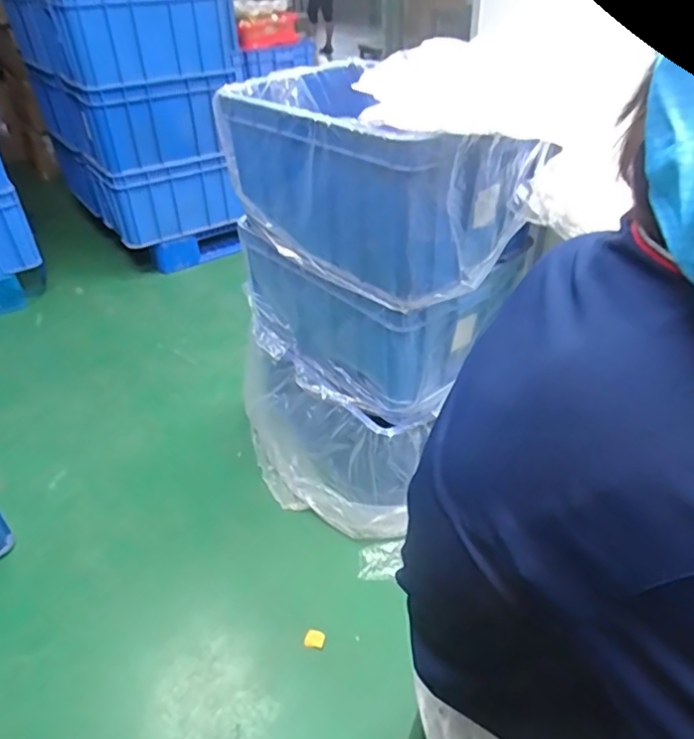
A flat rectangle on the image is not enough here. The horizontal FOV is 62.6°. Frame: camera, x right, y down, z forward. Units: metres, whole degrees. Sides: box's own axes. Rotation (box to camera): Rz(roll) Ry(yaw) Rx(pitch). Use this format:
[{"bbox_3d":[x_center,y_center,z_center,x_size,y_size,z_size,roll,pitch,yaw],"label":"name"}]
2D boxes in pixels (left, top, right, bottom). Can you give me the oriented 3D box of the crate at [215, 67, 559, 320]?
[{"bbox_3d":[0.044,-0.428,1.233,0.388,0.302,0.642,-28,44,-30],"label":"crate"}]

